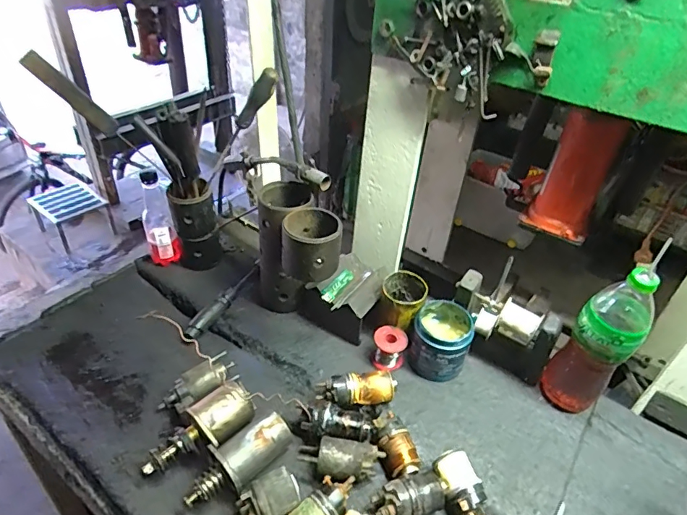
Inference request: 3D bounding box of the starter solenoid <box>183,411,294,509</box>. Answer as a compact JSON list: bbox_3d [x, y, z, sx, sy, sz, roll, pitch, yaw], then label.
[{"bbox_3d":[-0.137,0.270,0.601,0.152,0.049,0.059,-34,51,-22],"label":"starter solenoid"}]

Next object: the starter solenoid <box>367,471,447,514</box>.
[{"bbox_3d":[0.082,0.308,0.579,0.100,0.044,0.053,-16,43,-24],"label":"starter solenoid"}]

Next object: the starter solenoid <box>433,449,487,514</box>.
[{"bbox_3d":[0.153,0.301,0.588,0.052,0.053,0.090,-5,40,-11],"label":"starter solenoid"}]

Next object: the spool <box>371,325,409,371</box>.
[{"bbox_3d":[0.076,0.150,0.758,0.051,0.057,0.046,17,40,15],"label":"spool"}]

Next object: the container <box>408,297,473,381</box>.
[{"bbox_3d":[0.155,0.133,0.748,0.093,0.099,0.100,3,39,-2],"label":"container"}]

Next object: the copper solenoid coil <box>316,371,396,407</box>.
[{"bbox_3d":[0.022,0.205,0.691,0.121,0.047,0.049,-2,39,-8],"label":"copper solenoid coil"}]

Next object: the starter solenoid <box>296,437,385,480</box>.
[{"bbox_3d":[-0.005,0.270,0.610,0.110,0.043,0.050,7,39,3],"label":"starter solenoid"}]

